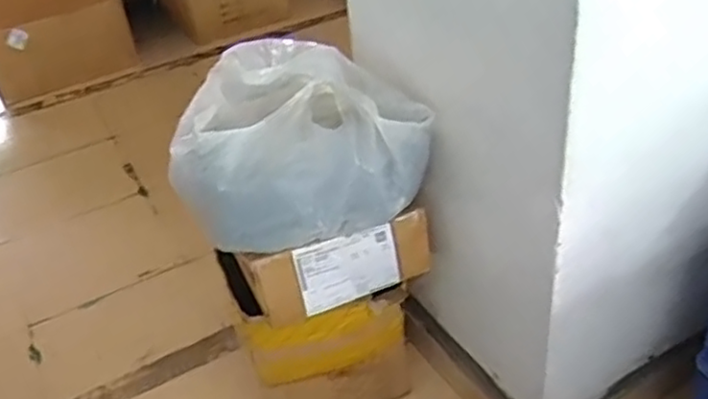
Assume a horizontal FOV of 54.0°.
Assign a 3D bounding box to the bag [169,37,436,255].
[{"bbox_3d":[-0.113,-0.112,1.337,0.431,0.299,0.354,-24,40,-22],"label":"bag"}]

